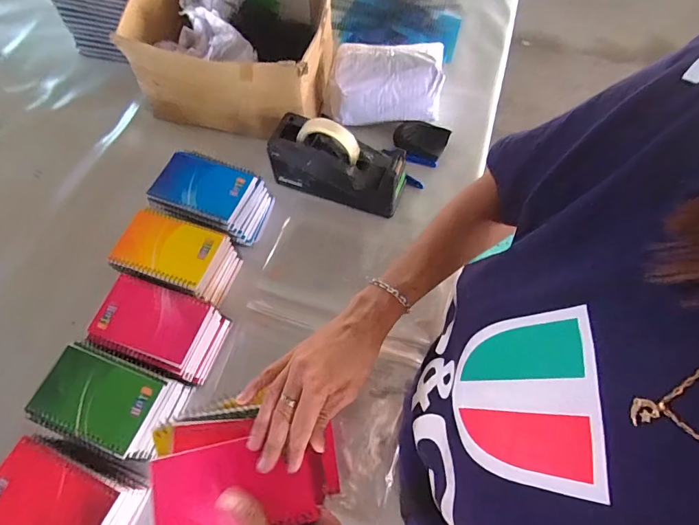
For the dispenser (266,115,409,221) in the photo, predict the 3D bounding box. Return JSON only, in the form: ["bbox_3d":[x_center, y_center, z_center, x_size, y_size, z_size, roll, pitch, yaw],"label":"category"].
[{"bbox_3d":[-0.018,-0.156,0.648,0.210,0.119,0.080,18,65,9],"label":"dispenser"}]

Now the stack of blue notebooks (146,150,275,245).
[{"bbox_3d":[-0.206,-0.095,0.636,0.148,0.085,0.109,13,65,7],"label":"stack of blue notebooks"}]

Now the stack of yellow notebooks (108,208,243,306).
[{"bbox_3d":[-0.239,-0.003,0.594,0.140,0.080,0.096,14,65,7],"label":"stack of yellow notebooks"}]

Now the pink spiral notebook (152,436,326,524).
[{"bbox_3d":[-0.093,0.197,0.365,0.140,0.011,0.082,-8,72,-18],"label":"pink spiral notebook"}]

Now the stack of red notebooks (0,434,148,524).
[{"bbox_3d":[-0.308,0.262,0.463,0.138,0.079,0.105,20,66,10],"label":"stack of red notebooks"}]

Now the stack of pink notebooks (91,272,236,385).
[{"bbox_3d":[-0.245,0.090,0.553,0.138,0.079,0.092,17,65,9],"label":"stack of pink notebooks"}]

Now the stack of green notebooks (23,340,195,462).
[{"bbox_3d":[-0.280,0.165,0.504,0.139,0.072,0.096,18,65,9],"label":"stack of green notebooks"}]

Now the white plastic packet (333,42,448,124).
[{"bbox_3d":[0.064,-0.301,0.722,0.181,0.103,0.099,3,64,2],"label":"white plastic packet"}]

